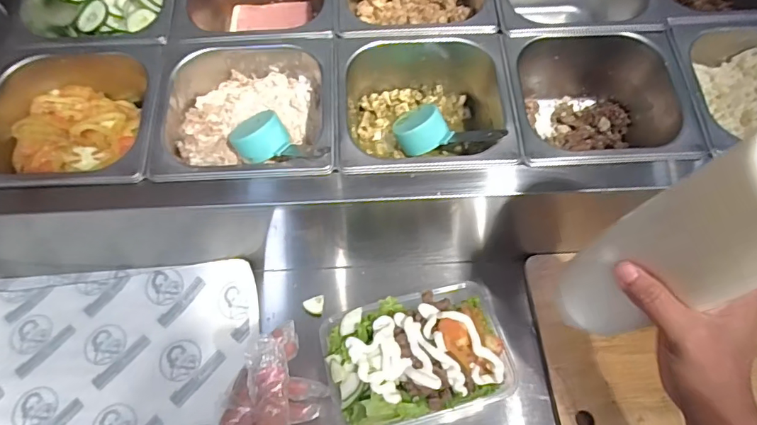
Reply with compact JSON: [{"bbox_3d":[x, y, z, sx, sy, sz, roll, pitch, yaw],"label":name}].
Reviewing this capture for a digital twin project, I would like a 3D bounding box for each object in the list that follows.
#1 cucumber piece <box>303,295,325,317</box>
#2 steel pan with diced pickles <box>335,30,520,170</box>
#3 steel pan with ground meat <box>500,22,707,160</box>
[{"bbox_3d":[-0.071,0.105,0.534,0.023,0.008,0.021,-8,59,-4],"label":"cucumber piece"},{"bbox_3d":[0.047,-0.100,0.506,0.172,0.089,0.155,-3,59,-1],"label":"steel pan with diced pickles"},{"bbox_3d":[0.220,-0.112,0.516,0.173,0.102,0.170,-2,59,0],"label":"steel pan with ground meat"}]

